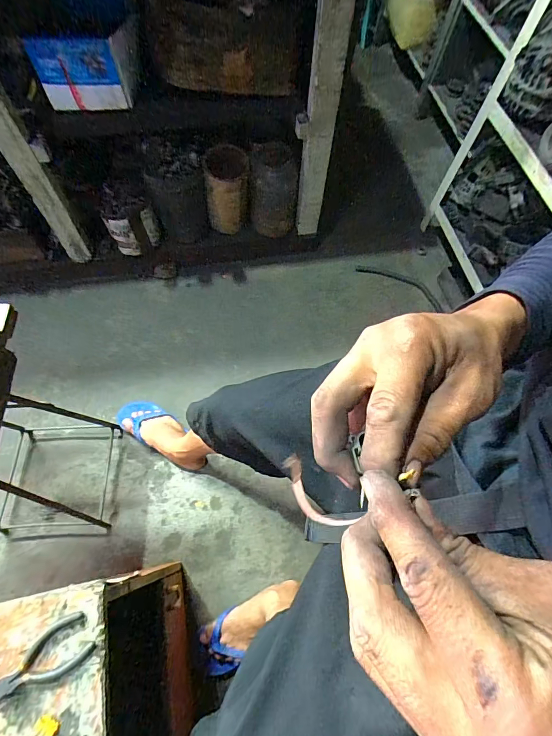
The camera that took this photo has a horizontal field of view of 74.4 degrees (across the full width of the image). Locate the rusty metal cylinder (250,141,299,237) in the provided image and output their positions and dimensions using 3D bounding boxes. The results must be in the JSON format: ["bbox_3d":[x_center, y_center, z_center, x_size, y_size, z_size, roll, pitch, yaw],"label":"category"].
[{"bbox_3d":[-0.007,-0.558,1.151,0.147,0.252,0.131,0,65,-2],"label":"rusty metal cylinder"}]

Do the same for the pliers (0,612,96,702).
[{"bbox_3d":[-0.283,0.348,0.409,0.151,0.012,0.051,-34,71,-16],"label":"pliers"}]

